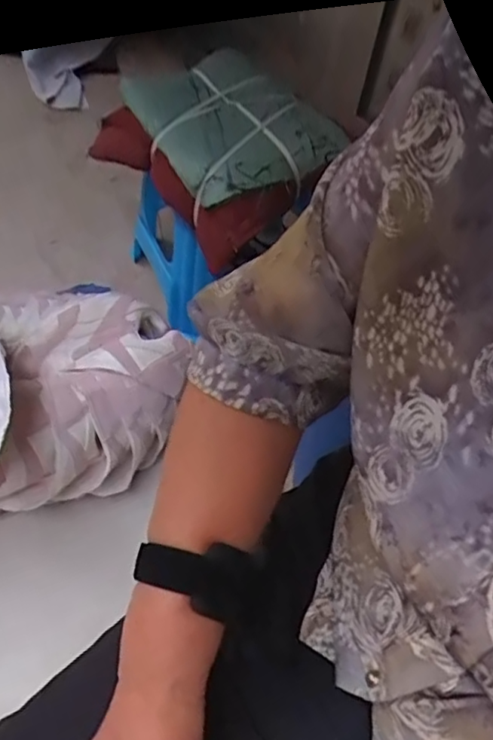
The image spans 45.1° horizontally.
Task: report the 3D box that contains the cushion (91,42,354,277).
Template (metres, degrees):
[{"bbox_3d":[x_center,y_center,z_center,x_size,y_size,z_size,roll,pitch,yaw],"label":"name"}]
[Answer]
[{"bbox_3d":[-0.040,-0.339,0.885,0.263,0.128,0.339,-28,59,-30],"label":"cushion"}]

